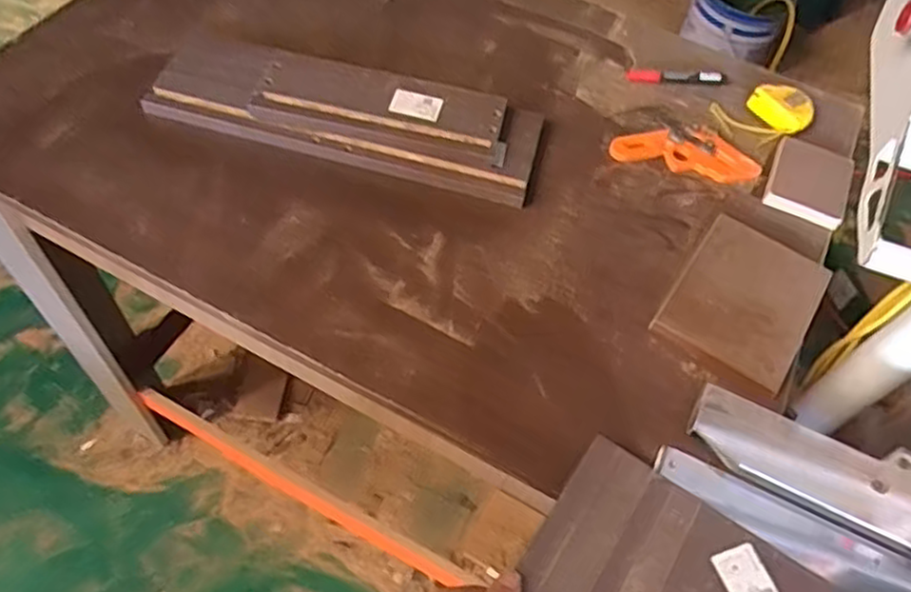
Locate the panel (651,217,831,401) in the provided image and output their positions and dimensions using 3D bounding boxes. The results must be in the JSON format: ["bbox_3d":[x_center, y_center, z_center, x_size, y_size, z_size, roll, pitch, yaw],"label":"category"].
[{"bbox_3d":[0.321,0.002,0.767,0.140,0.014,0.194,28,62,21],"label":"panel"}]

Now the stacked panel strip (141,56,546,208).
[{"bbox_3d":[-0.134,-0.230,0.880,0.494,0.038,0.161,13,57,3],"label":"stacked panel strip"}]

